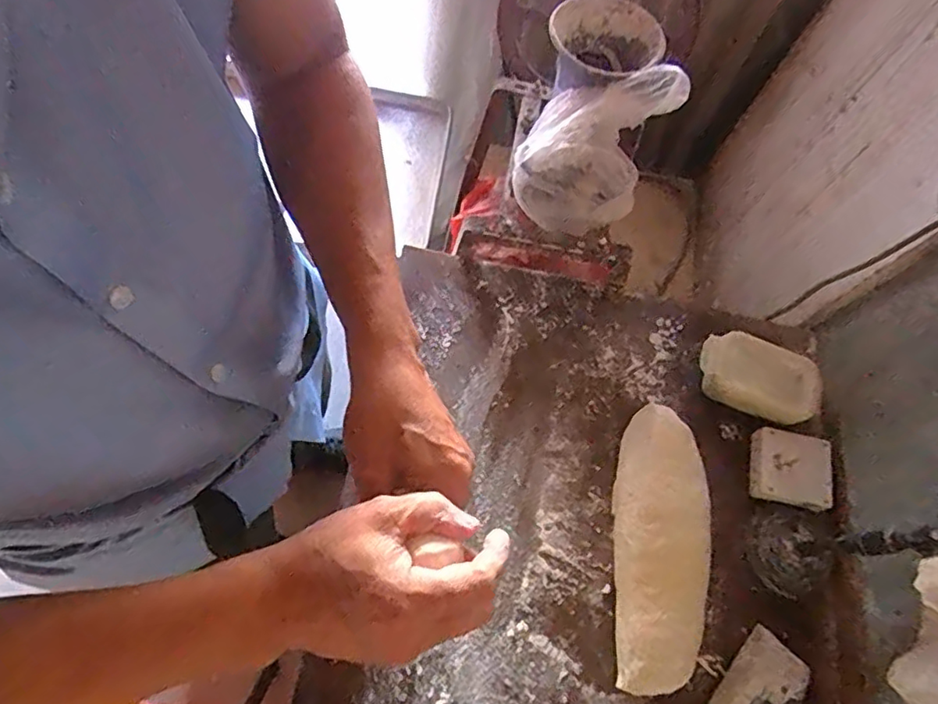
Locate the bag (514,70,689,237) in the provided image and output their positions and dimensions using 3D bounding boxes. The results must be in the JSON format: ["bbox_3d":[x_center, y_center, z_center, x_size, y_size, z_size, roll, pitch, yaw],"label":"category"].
[{"bbox_3d":[0.139,-0.239,0.690,0.143,0.132,0.150,28,68,6],"label":"bag"}]

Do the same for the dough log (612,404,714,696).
[{"bbox_3d":[0.221,0.215,0.674,0.102,0.069,0.302,7,67,-3],"label":"dough log"}]

